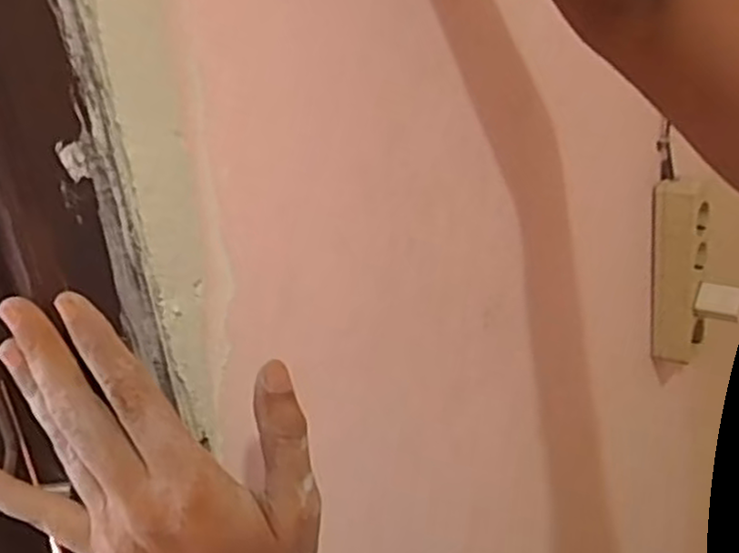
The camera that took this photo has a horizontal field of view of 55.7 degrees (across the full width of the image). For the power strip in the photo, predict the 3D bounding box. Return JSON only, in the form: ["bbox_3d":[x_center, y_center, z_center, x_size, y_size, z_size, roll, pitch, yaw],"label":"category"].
[{"bbox_3d":[0.336,-0.003,0.761,0.053,0.208,0.034,0,20,22],"label":"power strip"}]

